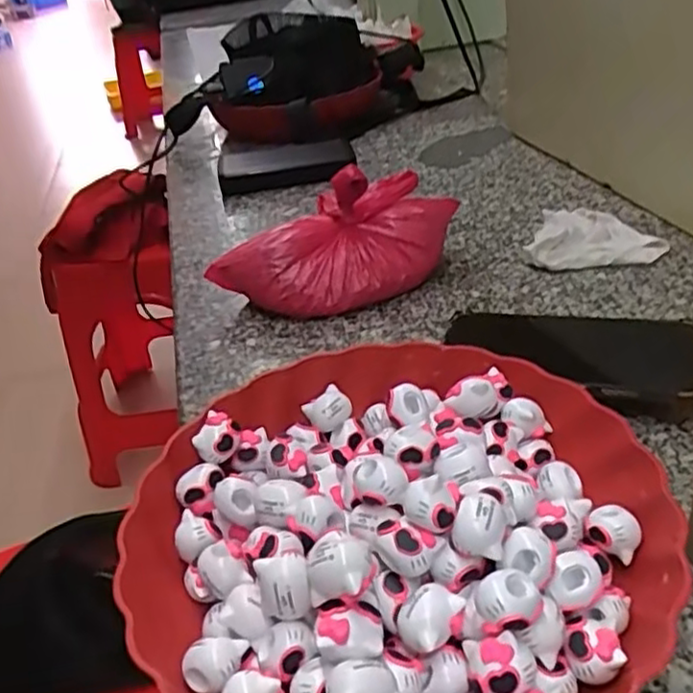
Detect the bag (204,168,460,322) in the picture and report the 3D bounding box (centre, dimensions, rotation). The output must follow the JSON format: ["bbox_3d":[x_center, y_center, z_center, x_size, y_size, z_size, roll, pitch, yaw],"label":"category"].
[{"bbox_3d":[-0.004,-0.078,0.552,0.207,0.081,0.081,-14,35,-10],"label":"bag"}]

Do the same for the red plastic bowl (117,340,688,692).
[{"bbox_3d":[0.024,0.079,0.324,0.228,0.073,0.236,-4,34,3],"label":"red plastic bowl"}]

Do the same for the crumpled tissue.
[{"bbox_3d":[0.206,-0.099,0.601,0.109,0.017,0.110,-5,35,3],"label":"crumpled tissue"}]

